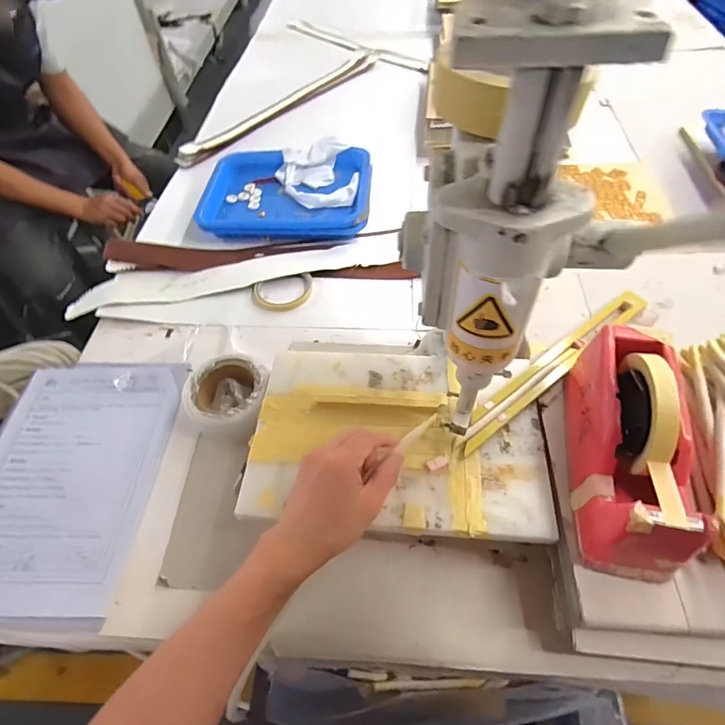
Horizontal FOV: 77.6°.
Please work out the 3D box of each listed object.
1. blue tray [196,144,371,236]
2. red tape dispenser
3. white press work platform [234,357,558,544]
[{"bbox_3d":[-0.129,-0.296,0.790,0.286,0.045,0.202,2,54,4],"label":"blue tray"},{"bbox_3d":[0.236,0.067,0.392,0.075,0.122,0.199,4,55,6],"label":"red tape dispenser"},{"bbox_3d":[0.036,0.071,0.470,0.299,0.017,0.202,0,54,4],"label":"white press work platform"}]

